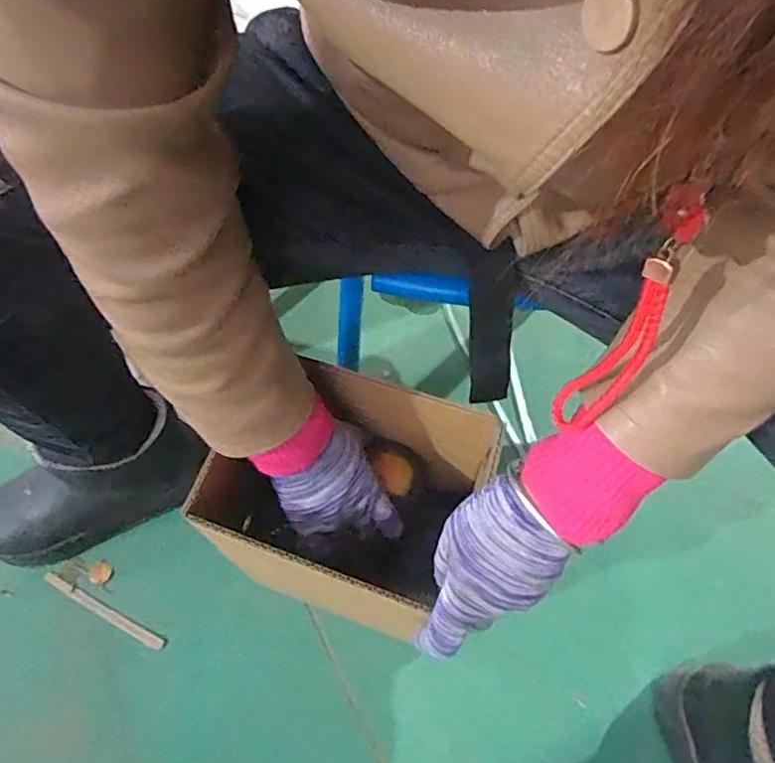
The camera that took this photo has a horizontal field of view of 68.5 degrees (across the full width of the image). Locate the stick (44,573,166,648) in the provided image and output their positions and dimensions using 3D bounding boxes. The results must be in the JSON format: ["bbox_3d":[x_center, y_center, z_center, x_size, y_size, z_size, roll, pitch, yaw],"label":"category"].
[{"bbox_3d":[-0.298,0.238,0.594,0.149,0.007,0.011,23,59,14],"label":"stick"}]

